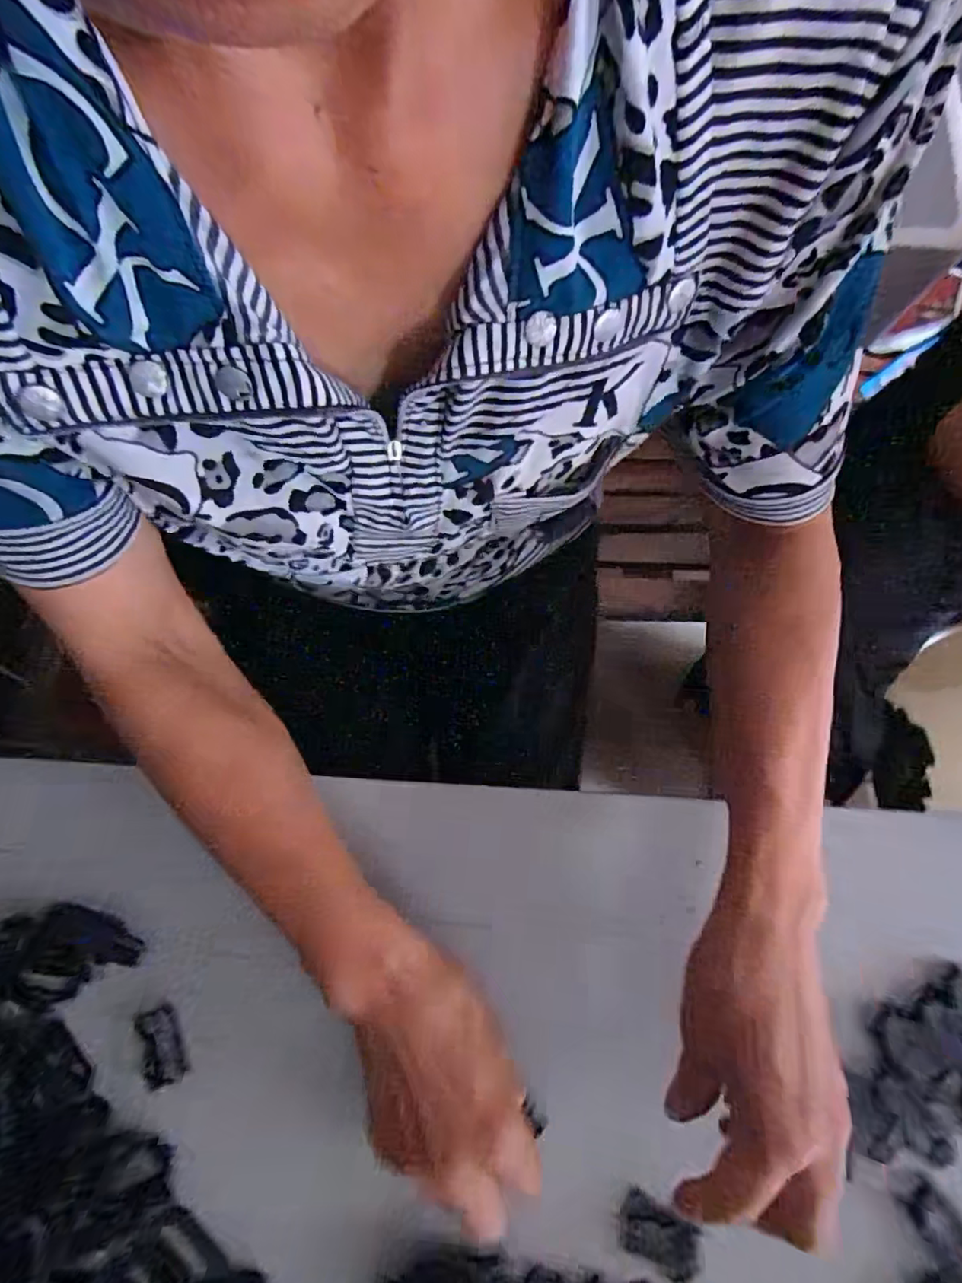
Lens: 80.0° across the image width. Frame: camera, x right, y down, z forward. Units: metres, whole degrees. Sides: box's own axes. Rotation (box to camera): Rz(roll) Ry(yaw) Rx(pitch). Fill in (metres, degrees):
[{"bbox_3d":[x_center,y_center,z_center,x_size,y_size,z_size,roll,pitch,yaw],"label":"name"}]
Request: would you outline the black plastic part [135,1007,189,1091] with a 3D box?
[{"bbox_3d":[-0.178,0.225,0.317,0.022,0.004,0.038,-18,79,-3],"label":"black plastic part"}]

